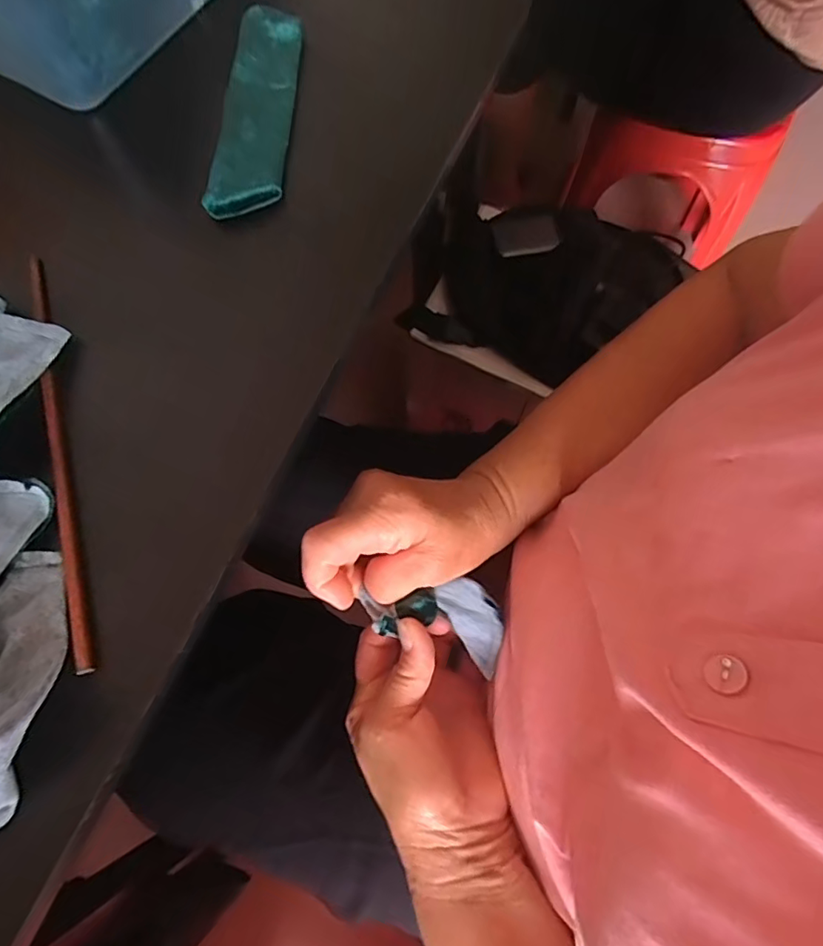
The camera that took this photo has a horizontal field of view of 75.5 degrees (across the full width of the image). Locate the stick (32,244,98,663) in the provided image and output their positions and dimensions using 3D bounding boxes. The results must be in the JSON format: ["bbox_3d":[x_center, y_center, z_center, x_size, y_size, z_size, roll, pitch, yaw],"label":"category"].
[{"bbox_3d":[-0.183,-0.016,0.275,0.011,0.009,0.232,-16,73,-5],"label":"stick"}]

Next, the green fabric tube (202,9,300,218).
[{"bbox_3d":[-0.100,-0.237,0.345,0.043,0.009,0.168,2,72,1],"label":"green fabric tube"}]

